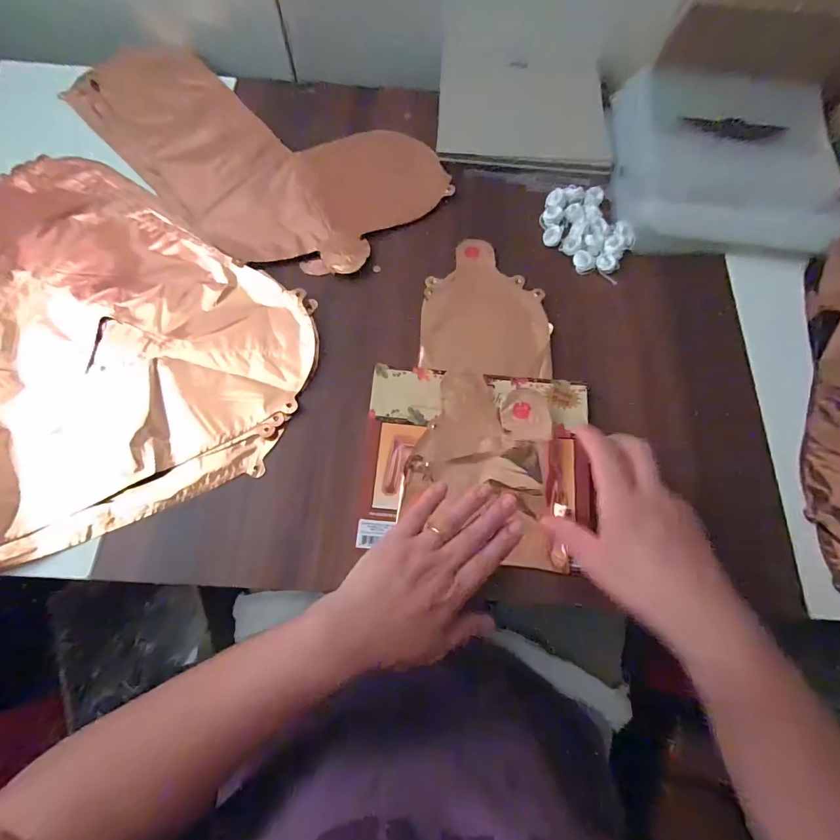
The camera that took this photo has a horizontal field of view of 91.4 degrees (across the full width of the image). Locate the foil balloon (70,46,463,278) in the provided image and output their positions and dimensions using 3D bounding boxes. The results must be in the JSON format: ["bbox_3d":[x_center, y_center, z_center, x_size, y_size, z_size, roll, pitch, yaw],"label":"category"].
[{"bbox_3d":[-0.202,-0.326,0.476,0.448,0.020,0.243,39,74,11],"label":"foil balloon"}]

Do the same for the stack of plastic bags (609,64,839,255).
[{"bbox_3d":[0.335,-0.281,0.450,0.239,0.043,0.220,7,71,1],"label":"stack of plastic bags"}]

